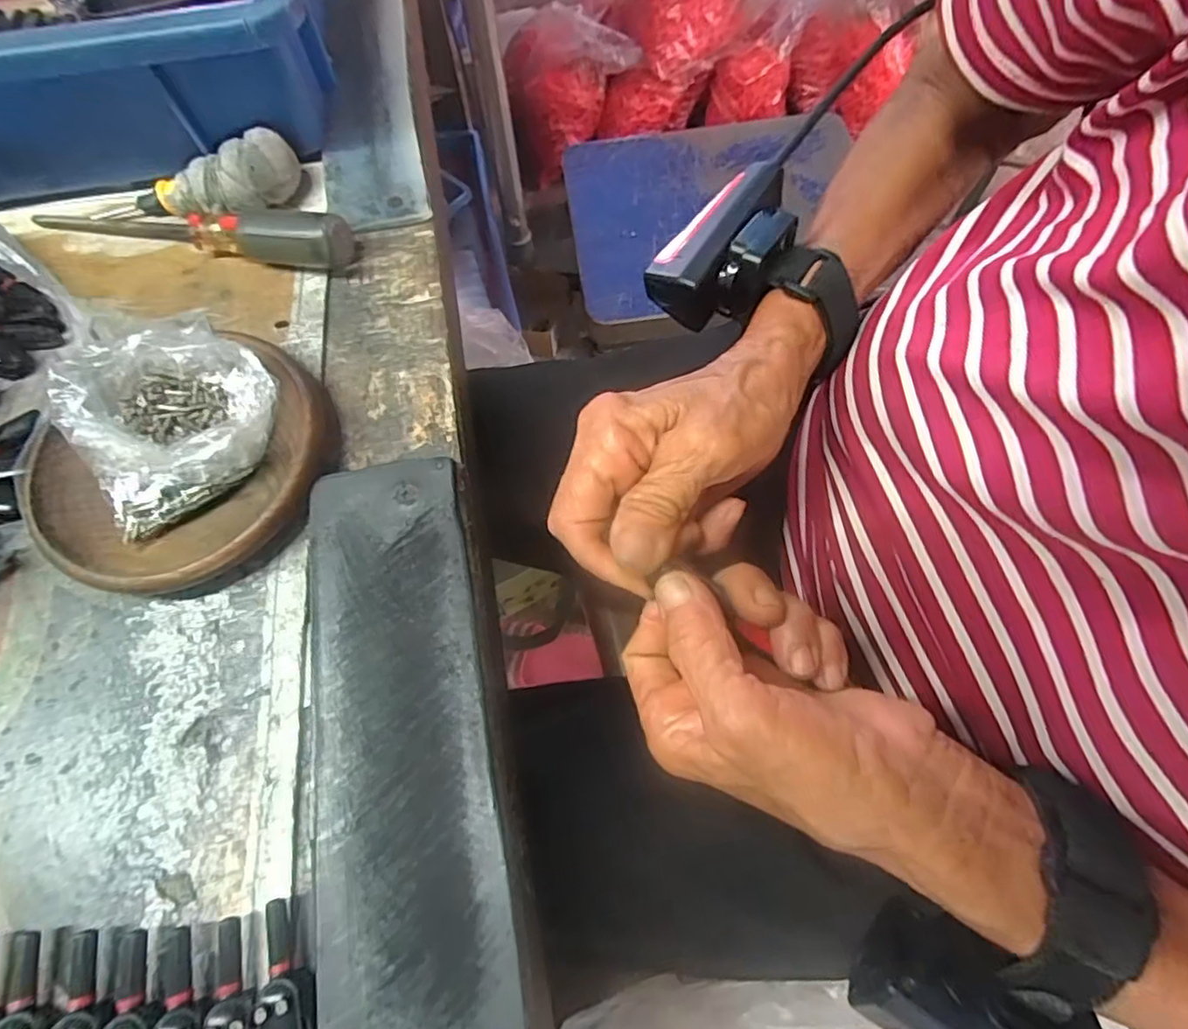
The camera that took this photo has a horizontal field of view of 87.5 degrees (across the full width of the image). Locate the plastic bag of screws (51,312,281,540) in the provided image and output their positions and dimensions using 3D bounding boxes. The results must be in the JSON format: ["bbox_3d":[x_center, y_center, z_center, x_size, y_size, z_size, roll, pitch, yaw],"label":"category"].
[{"bbox_3d":[-0.165,-0.042,0.243,0.071,0.033,0.072,-27,69,-8],"label":"plastic bag of screws"}]

